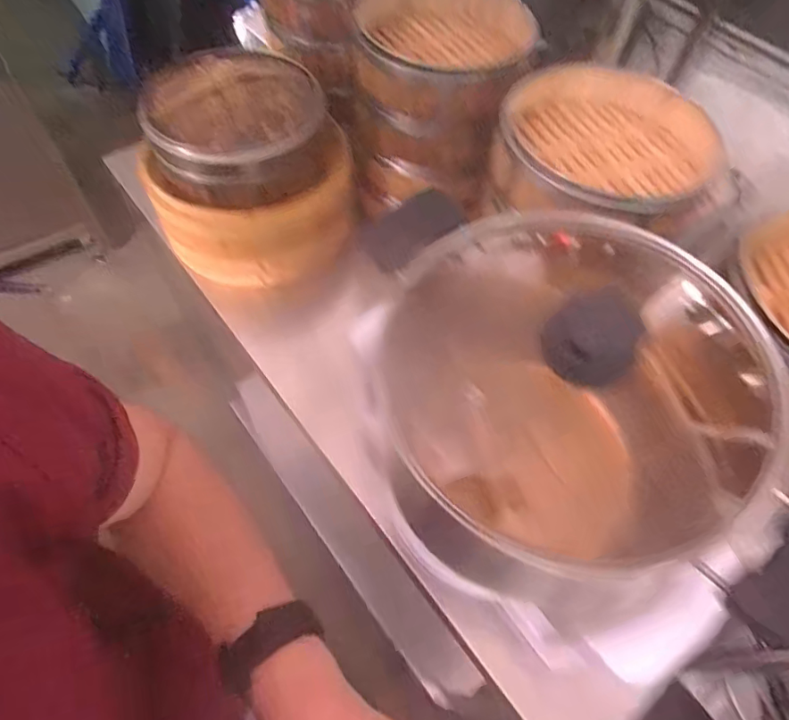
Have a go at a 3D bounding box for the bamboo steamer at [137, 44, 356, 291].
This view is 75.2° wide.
[{"bbox_3d":[-0.186,-0.237,0.657,0.235,0.198,0.202,-18,61,-13],"label":"bamboo steamer"}]

